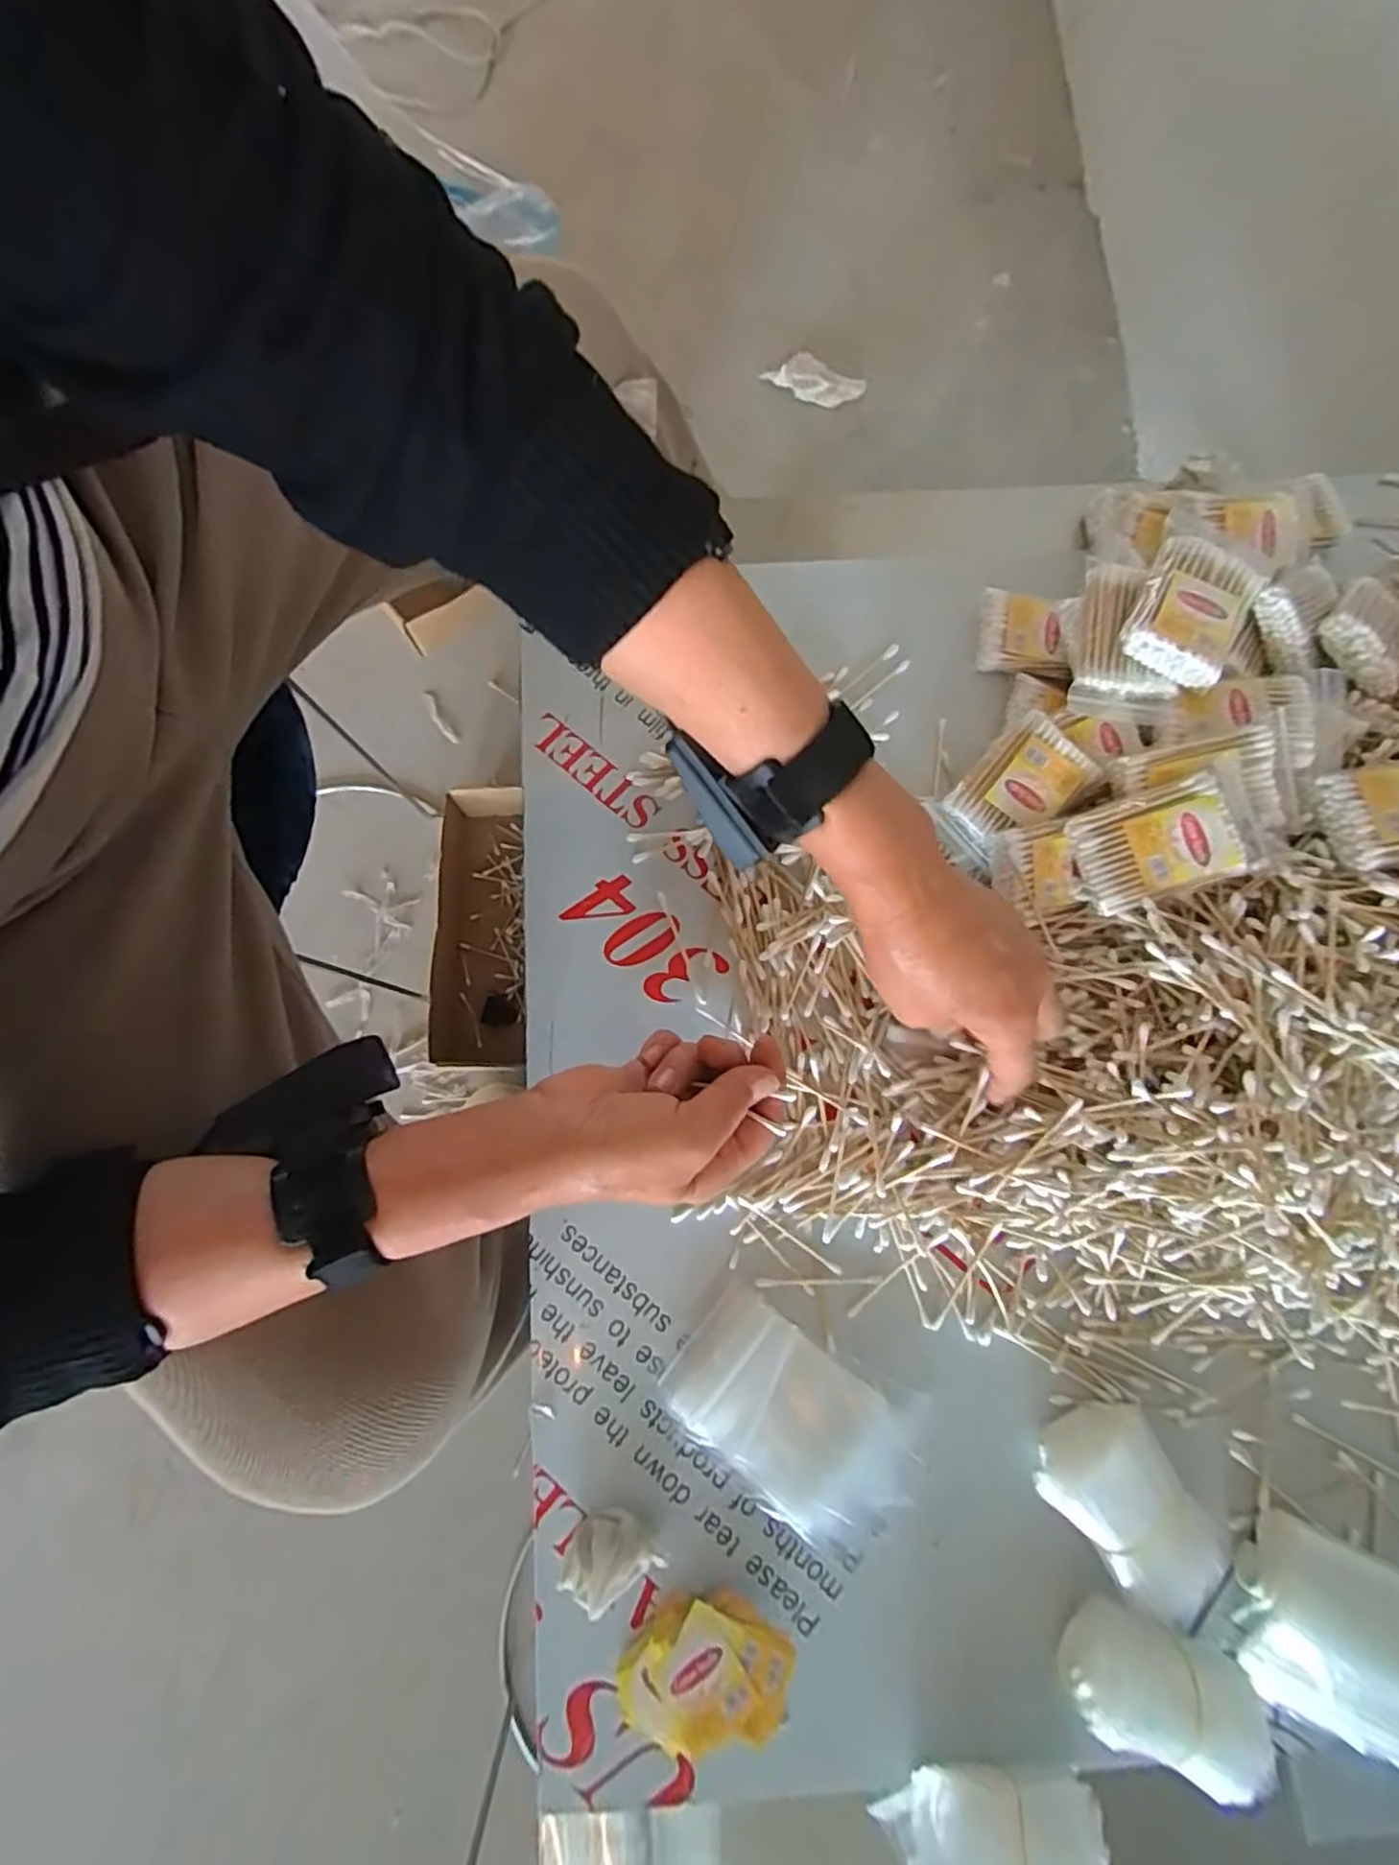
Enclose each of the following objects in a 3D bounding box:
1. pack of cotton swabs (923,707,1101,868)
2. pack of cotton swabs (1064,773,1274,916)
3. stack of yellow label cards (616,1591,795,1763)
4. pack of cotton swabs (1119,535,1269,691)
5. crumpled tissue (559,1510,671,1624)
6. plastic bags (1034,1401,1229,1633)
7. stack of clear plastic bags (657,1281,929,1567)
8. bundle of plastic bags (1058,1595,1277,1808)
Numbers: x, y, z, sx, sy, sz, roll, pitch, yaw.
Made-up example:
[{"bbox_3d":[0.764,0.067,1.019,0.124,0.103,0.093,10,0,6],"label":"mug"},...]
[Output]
[{"bbox_3d":[0.183,-0.083,0.421,0.080,0.012,0.055,-43,90,14],"label":"pack of cotton swabs"},{"bbox_3d":[0.250,-0.048,0.391,0.082,0.016,0.056,-18,84,24],"label":"pack of cotton swabs"},{"bbox_3d":[0.002,0.360,0.353,0.083,0.015,0.059,-11,70,4],"label":"stack of yellow label cards"},{"bbox_3d":[0.269,-0.176,0.397,0.055,0.016,0.073,29,80,5],"label":"pack of cotton swabs"},{"bbox_3d":[-0.047,0.310,0.360,0.047,0.029,0.030,-26,80,-6],"label":"crumpled tissue"},{"bbox_3d":[0.216,0.285,0.363,0.059,0.038,0.082,-41,82,-8],"label":"plastic bags"},{"bbox_3d":[0.051,0.253,0.379,0.132,0.017,0.083,34,80,6],"label":"stack of clear plastic bags"},{"bbox_3d":[0.220,0.359,0.344,0.084,0.043,0.051,19,79,3],"label":"bundle of plastic bags"}]

